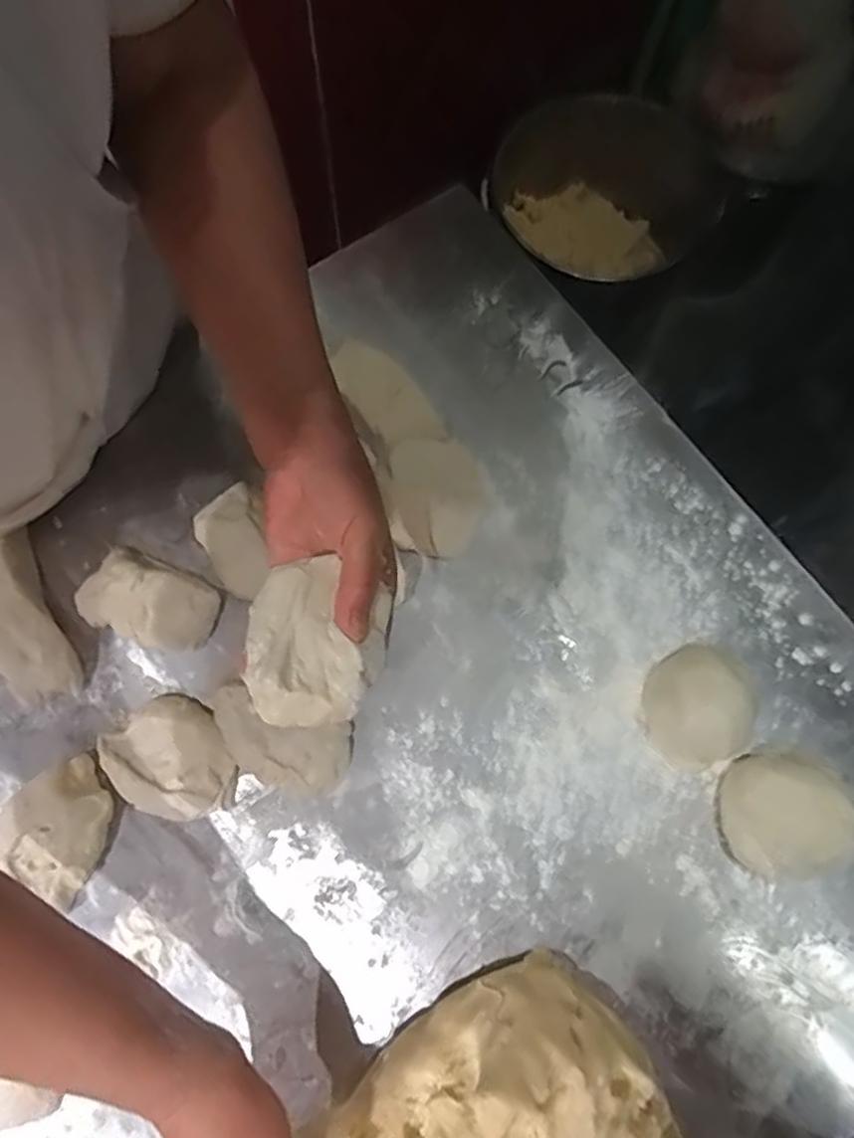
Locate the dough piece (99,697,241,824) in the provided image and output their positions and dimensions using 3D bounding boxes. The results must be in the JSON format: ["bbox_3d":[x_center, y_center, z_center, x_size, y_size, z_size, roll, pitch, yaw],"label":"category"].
[{"bbox_3d":[-0.191,0.146,0.503,0.079,0.032,0.092,-36,80,-10],"label":"dough piece"}]

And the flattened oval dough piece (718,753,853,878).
[{"bbox_3d":[0.258,0.179,0.493,0.078,0.055,0.082,-10,76,-4],"label":"flattened oval dough piece"}]

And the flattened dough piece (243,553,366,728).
[{"bbox_3d":[-0.070,0.040,0.370,0.060,0.028,0.089,-10,76,-4],"label":"flattened dough piece"}]

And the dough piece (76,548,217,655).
[{"bbox_3d":[-0.219,0.027,0.534,0.102,0.037,0.061,18,76,3],"label":"dough piece"}]

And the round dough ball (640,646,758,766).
[{"bbox_3d":[0.204,0.105,0.509,0.069,0.061,0.082,-25,78,-8],"label":"round dough ball"}]

